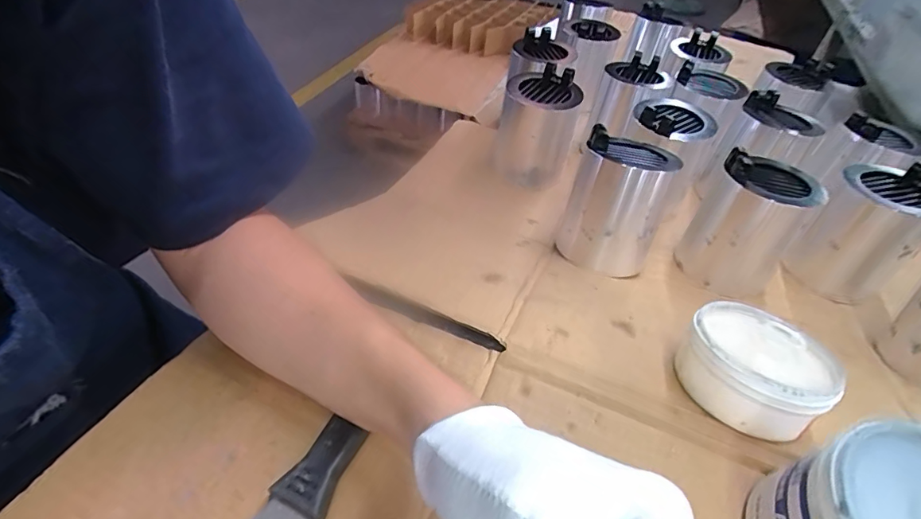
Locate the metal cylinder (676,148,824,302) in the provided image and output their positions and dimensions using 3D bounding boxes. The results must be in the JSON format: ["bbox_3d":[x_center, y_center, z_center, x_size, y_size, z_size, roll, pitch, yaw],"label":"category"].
[{"bbox_3d":[0.273,-0.035,0.431,0.084,0.109,0.090,32,51,23],"label":"metal cylinder"}]

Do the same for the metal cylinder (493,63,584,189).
[{"bbox_3d":[0.088,-0.154,0.545,0.089,0.116,0.088,11,46,4],"label":"metal cylinder"}]

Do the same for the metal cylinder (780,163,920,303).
[{"bbox_3d":[0.399,-0.028,0.450,0.084,0.109,0.082,36,52,26],"label":"metal cylinder"}]

